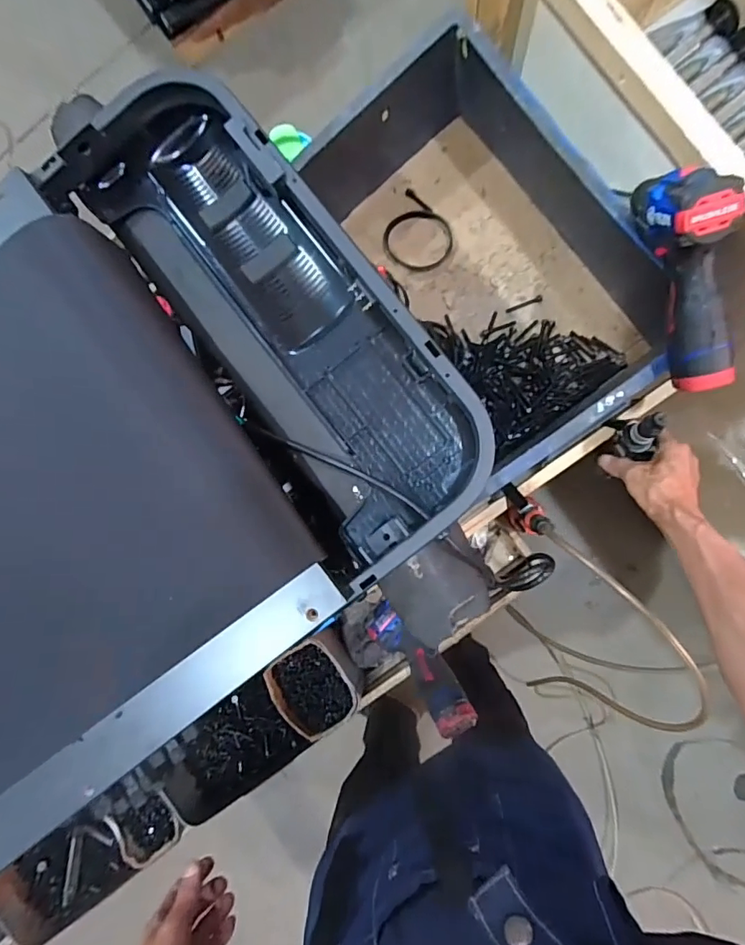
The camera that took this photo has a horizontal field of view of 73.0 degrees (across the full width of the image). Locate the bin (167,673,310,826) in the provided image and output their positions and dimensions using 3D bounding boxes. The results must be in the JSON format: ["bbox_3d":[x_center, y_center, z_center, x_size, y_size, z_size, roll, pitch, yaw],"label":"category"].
[{"bbox_3d":[-0.200,0.404,0.740,0.219,0.057,0.122,-41,85,4],"label":"bin"}]

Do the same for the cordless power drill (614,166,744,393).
[{"bbox_3d":[0.311,-0.189,0.510,0.054,0.130,0.209,-18,106,5],"label":"cordless power drill"}]

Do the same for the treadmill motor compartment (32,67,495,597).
[{"bbox_3d":[-0.092,-0.150,0.466,0.182,0.056,0.505,-37,85,4],"label":"treadmill motor compartment"}]

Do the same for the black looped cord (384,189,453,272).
[{"bbox_3d":[0.064,-0.353,0.754,0.089,0.016,0.113,-45,85,4],"label":"black looped cord"}]

